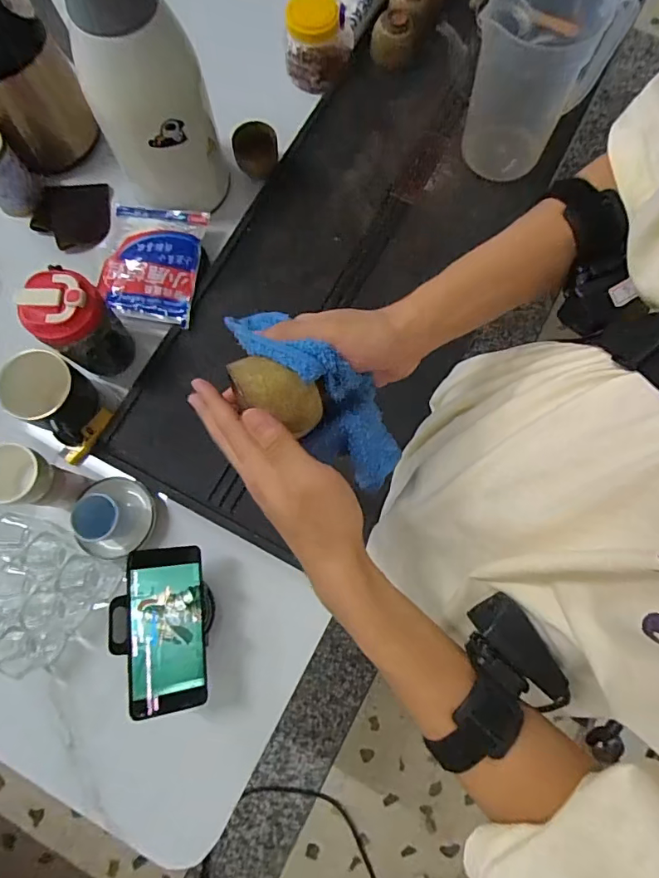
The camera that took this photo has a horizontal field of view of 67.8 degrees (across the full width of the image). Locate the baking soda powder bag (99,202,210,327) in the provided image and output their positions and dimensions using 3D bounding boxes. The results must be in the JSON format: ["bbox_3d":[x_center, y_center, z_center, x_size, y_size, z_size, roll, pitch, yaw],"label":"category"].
[{"bbox_3d":[-0.244,-0.244,0.675,0.125,0.015,0.166,8,77,1],"label":"baking soda powder bag"}]

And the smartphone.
[{"bbox_3d":[-0.171,0.199,0.520,0.076,0.007,0.163,1,75,-29],"label":"smartphone"}]

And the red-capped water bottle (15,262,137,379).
[{"bbox_3d":[-0.298,-0.133,0.597,0.072,0.145,0.079,0,76,0],"label":"red-capped water bottle"}]

